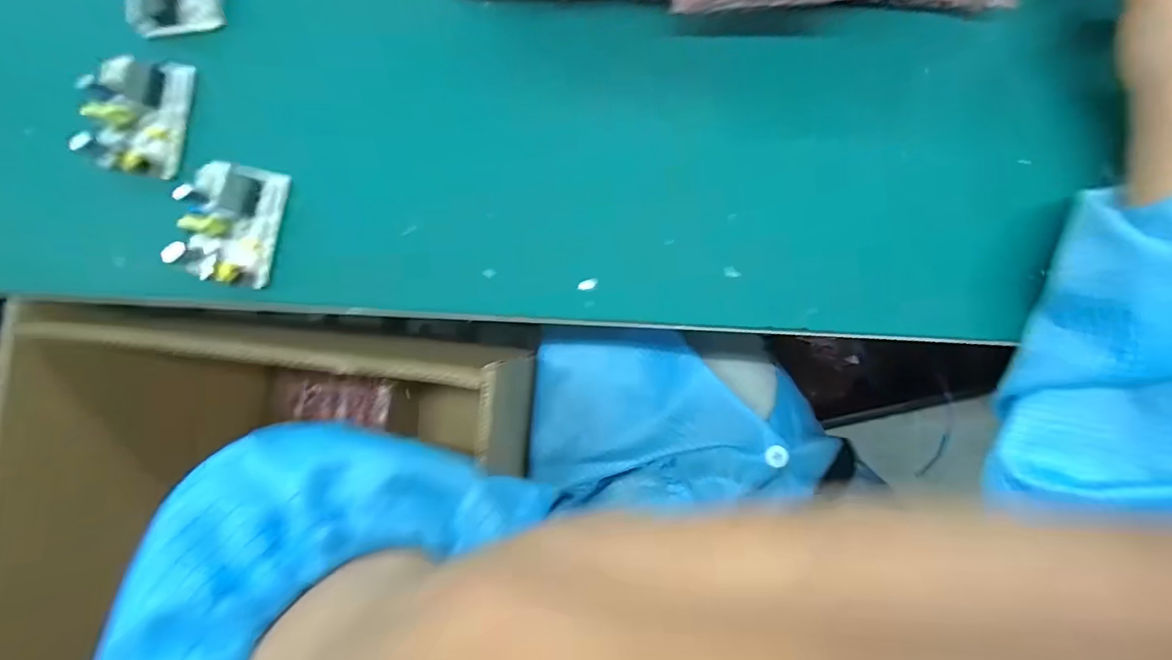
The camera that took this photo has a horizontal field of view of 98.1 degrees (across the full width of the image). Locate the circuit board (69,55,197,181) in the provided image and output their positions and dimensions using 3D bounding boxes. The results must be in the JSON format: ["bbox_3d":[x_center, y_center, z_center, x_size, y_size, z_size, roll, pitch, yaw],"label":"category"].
[{"bbox_3d":[-0.323,-0.153,0.361,0.067,0.026,0.081,11,90,8],"label":"circuit board"}]

